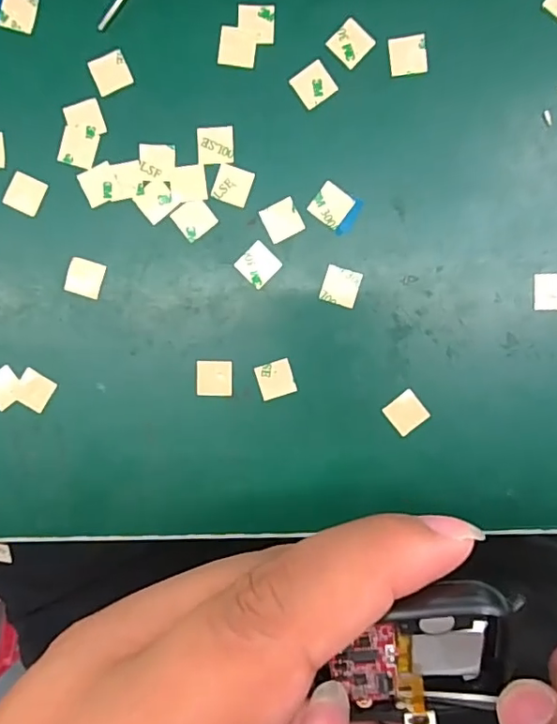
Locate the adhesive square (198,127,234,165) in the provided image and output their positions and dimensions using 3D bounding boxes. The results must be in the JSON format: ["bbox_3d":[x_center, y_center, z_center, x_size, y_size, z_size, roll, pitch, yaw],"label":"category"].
[{"bbox_3d":[-0.027,-0.093,0.231,0.016,0.004,0.016,0,94,1],"label":"adhesive square"}]

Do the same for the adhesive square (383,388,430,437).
[{"bbox_3d":[0.056,0.022,0.236,0.016,0.004,0.015,-38,92,4],"label":"adhesive square"}]

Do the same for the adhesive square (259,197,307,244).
[{"bbox_3d":[0.002,-0.061,0.232,0.015,0.004,0.015,-25,93,3],"label":"adhesive square"}]

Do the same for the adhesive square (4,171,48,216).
[{"bbox_3d":[-0.110,-0.073,0.234,0.015,0.004,0.015,23,94,0],"label":"adhesive square"}]

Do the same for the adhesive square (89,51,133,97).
[{"bbox_3d":[-0.072,-0.124,0.232,0.015,0.004,0.015,-25,95,-2],"label":"adhesive square"}]

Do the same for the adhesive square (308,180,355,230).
[{"bbox_3d":[0.023,-0.067,0.232,0.016,0.004,0.015,37,94,-1],"label":"adhesive square"}]

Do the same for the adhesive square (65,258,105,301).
[{"bbox_3d":[-0.085,-0.037,0.236,0.016,0.004,0.015,16,94,0],"label":"adhesive square"}]

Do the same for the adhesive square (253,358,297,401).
[{"bbox_3d":[-0.001,0.008,0.237,0.015,0.004,0.015,-17,93,3],"label":"adhesive square"}]

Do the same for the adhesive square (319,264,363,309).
[{"bbox_3d":[0.027,-0.033,0.234,0.016,0.004,0.016,16,94,0],"label":"adhesive square"}]

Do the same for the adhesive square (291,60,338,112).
[{"bbox_3d":[0.015,-0.118,0.230,0.016,0.004,0.015,-34,93,3],"label":"adhesive square"}]

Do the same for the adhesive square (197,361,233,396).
[{"bbox_3d":[-0.028,0.007,0.239,0.015,0.004,0.015,0,92,-1],"label":"adhesive square"}]

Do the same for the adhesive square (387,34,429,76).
[{"bbox_3d":[0.055,-0.129,0.228,0.016,0.004,0.015,-7,95,3],"label":"adhesive square"}]

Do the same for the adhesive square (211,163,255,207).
[{"bbox_3d":[-0.020,-0.076,0.232,0.016,0.004,0.015,18,94,0],"label":"adhesive square"}]

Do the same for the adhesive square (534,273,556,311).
[{"bbox_3d":[0.118,-0.030,0.232,0.016,0.004,0.016,-3,94,2],"label":"adhesive square"}]

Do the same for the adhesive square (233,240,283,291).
[{"bbox_3d":[-0.009,-0.042,0.234,0.016,0.004,0.016,-44,92,4],"label":"adhesive square"}]

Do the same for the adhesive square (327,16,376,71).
[{"bbox_3d":[0.031,-0.134,0.229,0.015,0.004,0.016,42,94,-2],"label":"adhesive square"}]

